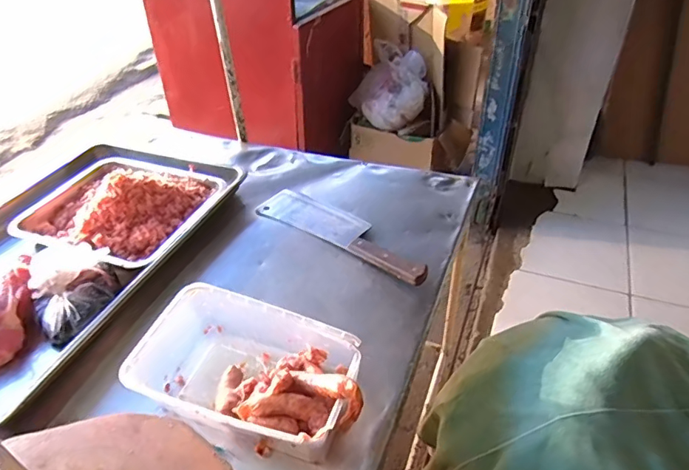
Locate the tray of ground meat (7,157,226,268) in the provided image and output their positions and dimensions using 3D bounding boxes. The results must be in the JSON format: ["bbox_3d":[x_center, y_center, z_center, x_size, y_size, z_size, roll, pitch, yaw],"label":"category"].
[{"bbox_3d":[-0.403,-0.058,0.865,0.304,0.071,0.259,12,41,17],"label":"tray of ground meat"}]

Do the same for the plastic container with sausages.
[{"bbox_3d":[-0.108,0.162,0.574,0.267,0.081,0.148,12,41,17],"label":"plastic container with sausages"}]

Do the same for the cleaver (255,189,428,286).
[{"bbox_3d":[-0.003,-0.017,0.830,0.363,0.034,0.091,27,47,31],"label":"cleaver"}]

